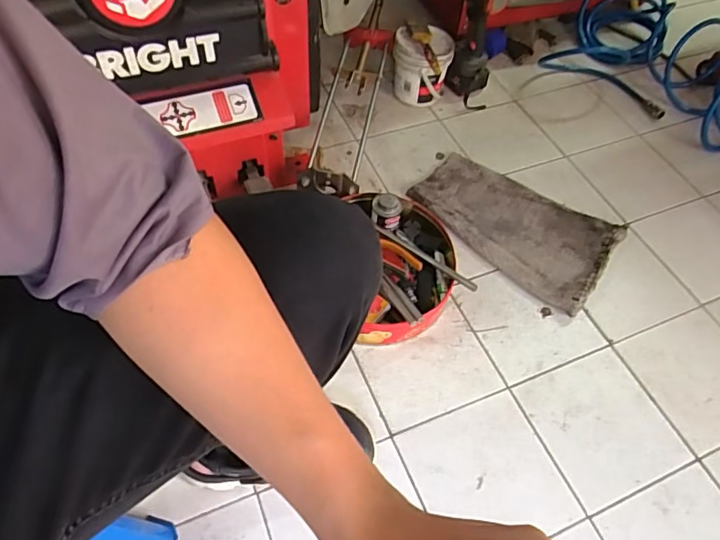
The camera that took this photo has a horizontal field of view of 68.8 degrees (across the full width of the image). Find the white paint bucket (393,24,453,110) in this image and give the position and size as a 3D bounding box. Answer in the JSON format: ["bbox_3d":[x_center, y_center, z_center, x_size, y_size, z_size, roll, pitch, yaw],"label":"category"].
[{"bbox_3d":[0.129,-0.434,1.134,0.123,0.139,0.130,10,55,3],"label":"white paint bucket"}]

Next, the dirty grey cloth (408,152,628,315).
[{"bbox_3d":[0.275,-0.088,0.977,0.359,0.029,0.214,33,59,17],"label":"dirty grey cloth"}]

